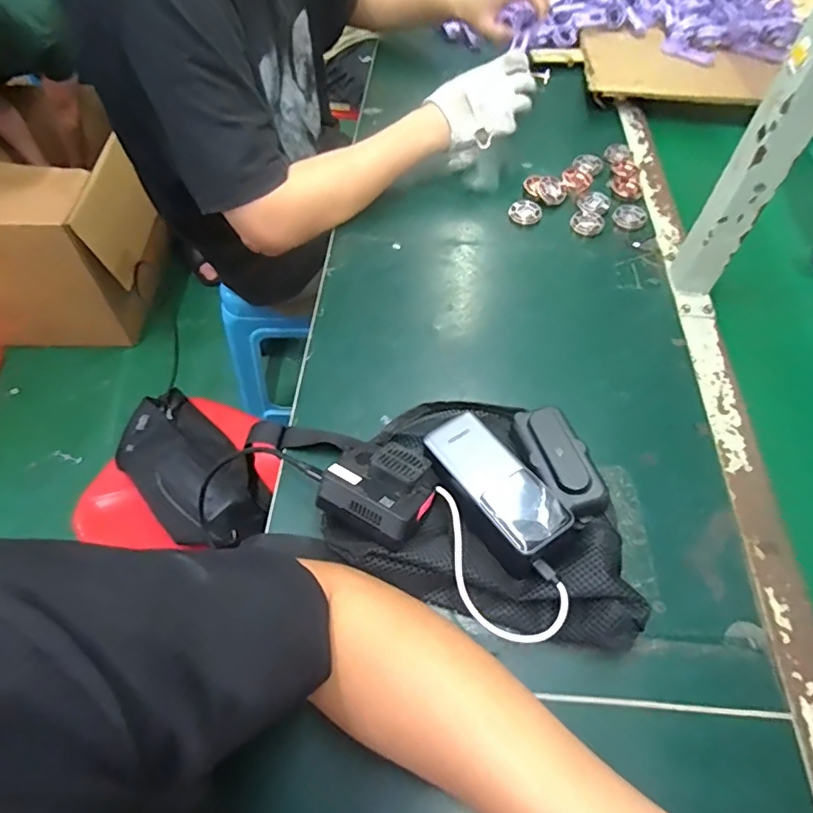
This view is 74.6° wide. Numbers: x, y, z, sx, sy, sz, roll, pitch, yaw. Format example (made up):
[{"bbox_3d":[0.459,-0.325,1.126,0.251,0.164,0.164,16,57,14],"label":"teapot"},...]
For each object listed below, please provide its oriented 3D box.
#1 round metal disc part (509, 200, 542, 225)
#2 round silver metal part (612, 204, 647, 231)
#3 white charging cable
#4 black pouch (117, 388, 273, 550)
[{"bbox_3d":[0.154,-0.249,0.684,0.037,0.010,0.037,1,56,-1],"label":"round metal disc part"},{"bbox_3d":[0.286,-0.243,0.681,0.040,0.009,0.041,1,56,-1],"label":"round silver metal part"},{"bbox_3d":[0.057,0.121,0.400,0.132,0.026,0.059,37,63,21],"label":"white charging cable"},{"bbox_3d":[-0.315,0.084,0.763,0.274,0.055,0.137,40,64,22],"label":"black pouch"}]

